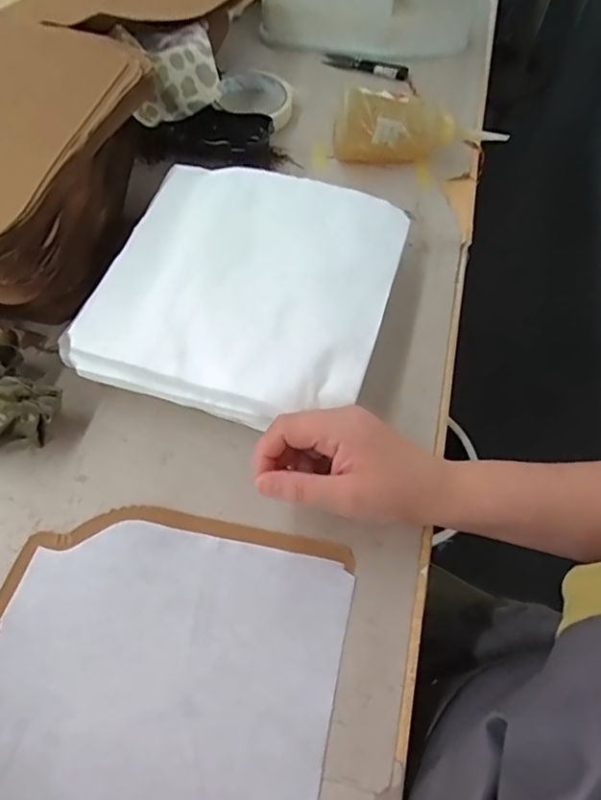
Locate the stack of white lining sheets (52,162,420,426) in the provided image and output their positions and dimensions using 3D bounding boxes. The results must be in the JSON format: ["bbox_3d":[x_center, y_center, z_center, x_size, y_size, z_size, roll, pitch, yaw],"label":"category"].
[{"bbox_3d":[-0.038,-0.092,0.437,0.207,0.048,0.222,16,61,5],"label":"stack of white lining sheets"}]

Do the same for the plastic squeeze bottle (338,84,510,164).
[{"bbox_3d":[0.114,-0.268,0.548,0.161,0.061,0.050,-3,61,-6],"label":"plastic squeeze bottle"}]

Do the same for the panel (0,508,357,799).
[{"bbox_3d":[-0.090,0.176,0.313,0.215,0.031,0.232,11,61,2],"label":"panel"}]

